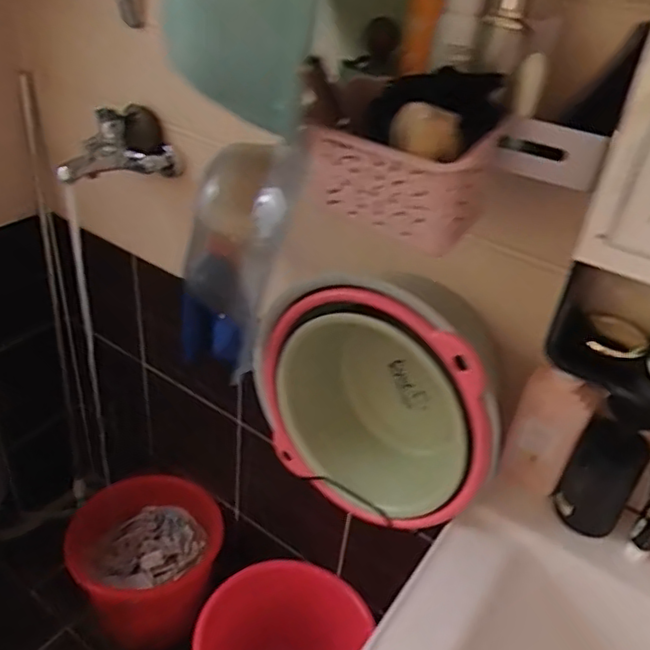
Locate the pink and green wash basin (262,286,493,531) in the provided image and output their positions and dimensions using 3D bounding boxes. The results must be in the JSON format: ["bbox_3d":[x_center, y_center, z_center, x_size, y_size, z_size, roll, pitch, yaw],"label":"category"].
[{"bbox_3d":[0.076,0.123,0.943,0.355,0.365,0.162,21,36,21],"label":"pink and green wash basin"}]

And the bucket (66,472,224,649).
[{"bbox_3d":[-0.439,0.588,1.566,0.329,0.271,0.342,4,34,-3],"label":"bucket"}]

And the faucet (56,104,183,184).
[{"bbox_3d":[-0.371,-0.331,1.145,0.211,0.112,0.106,-5,35,-16],"label":"faucet"}]

